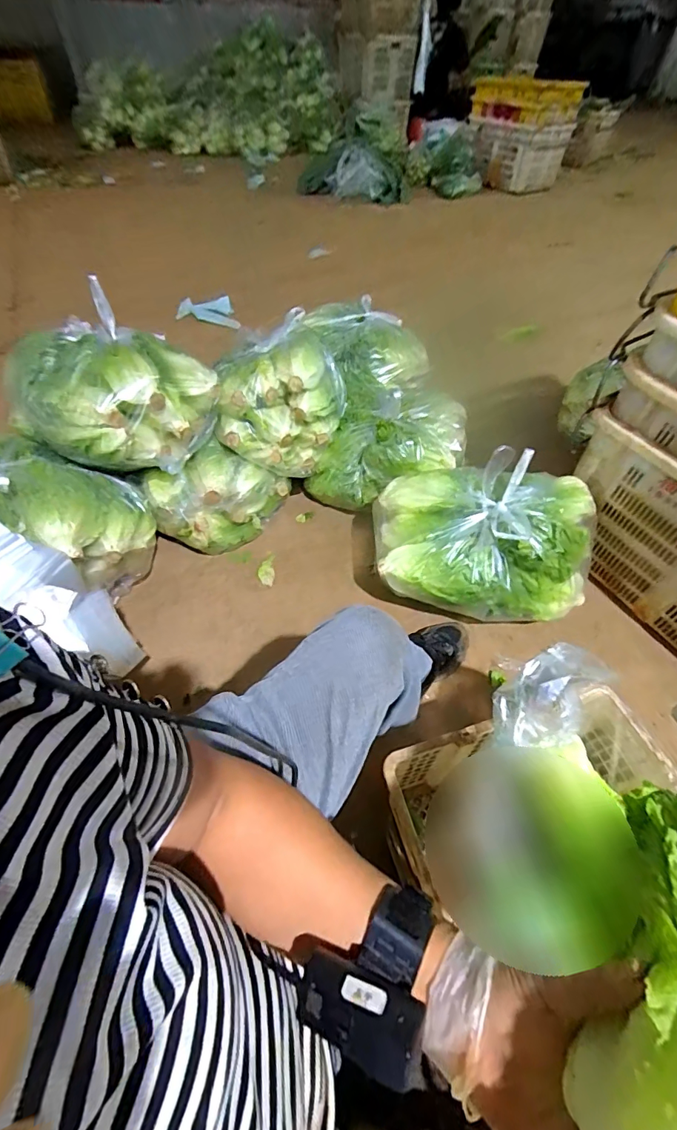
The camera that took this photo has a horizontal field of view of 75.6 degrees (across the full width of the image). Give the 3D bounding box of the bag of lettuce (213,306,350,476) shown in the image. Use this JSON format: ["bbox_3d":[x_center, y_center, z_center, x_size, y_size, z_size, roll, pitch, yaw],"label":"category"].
[{"bbox_3d":[-0.134,-0.416,1.070,0.293,0.219,0.323,-2,52,-3],"label":"bag of lettuce"}]

